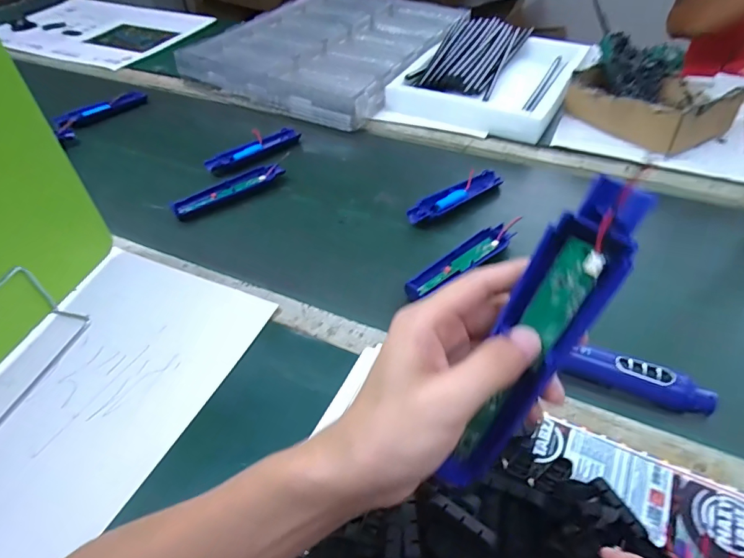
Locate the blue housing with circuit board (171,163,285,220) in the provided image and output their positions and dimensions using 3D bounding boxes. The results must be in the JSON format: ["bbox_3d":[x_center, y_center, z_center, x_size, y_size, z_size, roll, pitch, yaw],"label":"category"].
[{"bbox_3d":[-0.215,-0.136,0.672,0.170,0.018,0.035,-27,50,-21],"label":"blue housing with circuit board"}]

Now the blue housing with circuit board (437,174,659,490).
[{"bbox_3d":[0.081,0.037,0.228,0.037,0.178,0.014,31,22,29],"label":"blue housing with circuit board"}]

